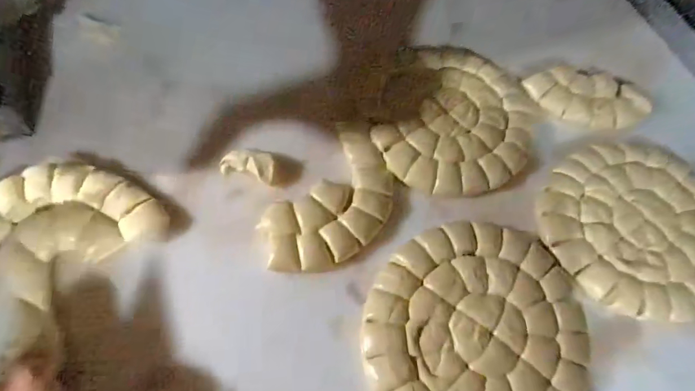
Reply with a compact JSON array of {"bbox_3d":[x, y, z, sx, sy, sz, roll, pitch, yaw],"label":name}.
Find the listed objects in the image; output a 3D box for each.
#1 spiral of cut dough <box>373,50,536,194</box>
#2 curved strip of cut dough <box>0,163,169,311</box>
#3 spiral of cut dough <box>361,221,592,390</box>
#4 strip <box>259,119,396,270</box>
[{"bbox_3d":[0.166,-0.125,0.629,0.226,0.029,0.266,23,63,9],"label":"spiral of cut dough"},{"bbox_3d":[-0.362,0.042,0.506,0.230,0.023,0.162,-37,70,-20],"label":"curved strip of cut dough"},{"bbox_3d":[0.155,0.152,0.497,0.253,0.018,0.268,1,62,-3],"label":"spiral of cut dough"},{"bbox_3d":[-0.012,0.009,0.561,0.125,0.016,0.226,32,65,13],"label":"strip"}]

